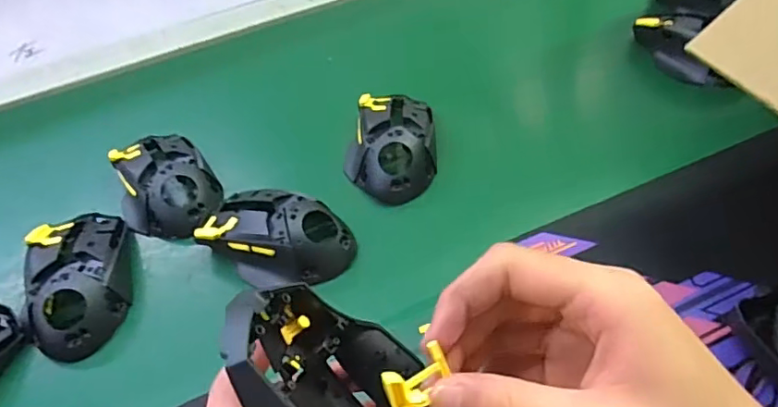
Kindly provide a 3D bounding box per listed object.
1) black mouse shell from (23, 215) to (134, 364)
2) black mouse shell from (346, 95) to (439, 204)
[{"bbox_3d":[-0.216,0.047,0.388,0.064,0.033,0.111,-20,48,-12],"label":"black mouse shell"},{"bbox_3d":[0.003,-0.051,0.452,0.071,0.036,0.107,-1,47,5],"label":"black mouse shell"}]

